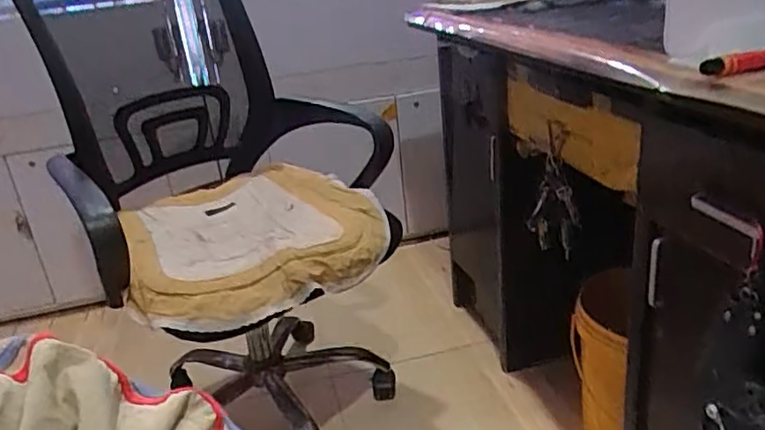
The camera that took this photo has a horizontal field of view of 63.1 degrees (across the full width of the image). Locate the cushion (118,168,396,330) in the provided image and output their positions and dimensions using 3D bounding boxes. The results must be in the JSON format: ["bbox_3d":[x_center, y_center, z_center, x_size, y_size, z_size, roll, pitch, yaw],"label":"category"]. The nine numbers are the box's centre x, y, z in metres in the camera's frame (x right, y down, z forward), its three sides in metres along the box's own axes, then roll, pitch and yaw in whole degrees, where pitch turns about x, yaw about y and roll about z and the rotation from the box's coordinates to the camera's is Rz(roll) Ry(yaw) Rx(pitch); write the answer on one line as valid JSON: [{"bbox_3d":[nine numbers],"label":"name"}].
[{"bbox_3d":[-0.225,0.034,1.153,0.448,0.089,0.474,-14,25,-15],"label":"cushion"}]

